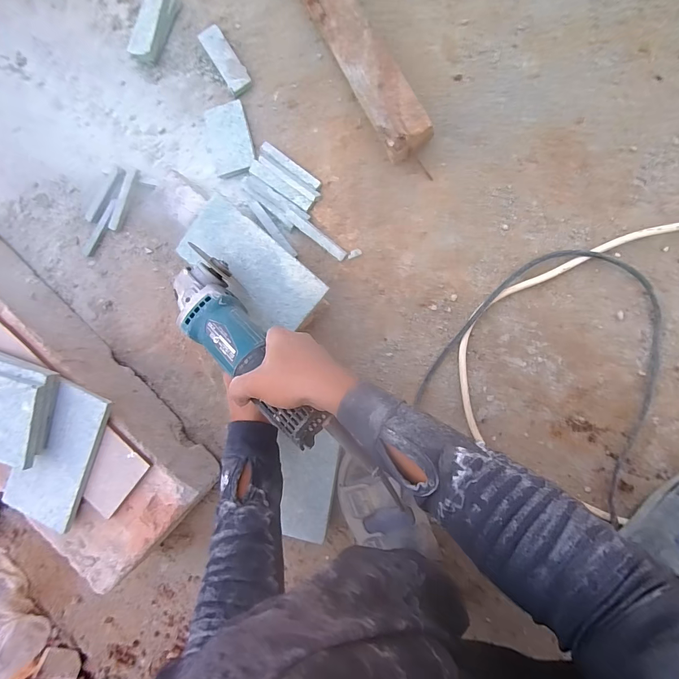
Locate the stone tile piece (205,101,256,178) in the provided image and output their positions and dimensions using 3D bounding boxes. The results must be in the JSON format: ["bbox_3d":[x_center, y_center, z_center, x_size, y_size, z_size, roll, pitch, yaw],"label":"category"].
[{"bbox_3d":[-0.162,-0.293,0.510,0.065,0.017,0.105,-17,89,10],"label":"stone tile piece"}]

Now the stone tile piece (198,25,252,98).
[{"bbox_3d":[-0.165,-0.405,0.507,0.034,0.016,0.101,-33,86,9],"label":"stone tile piece"}]

